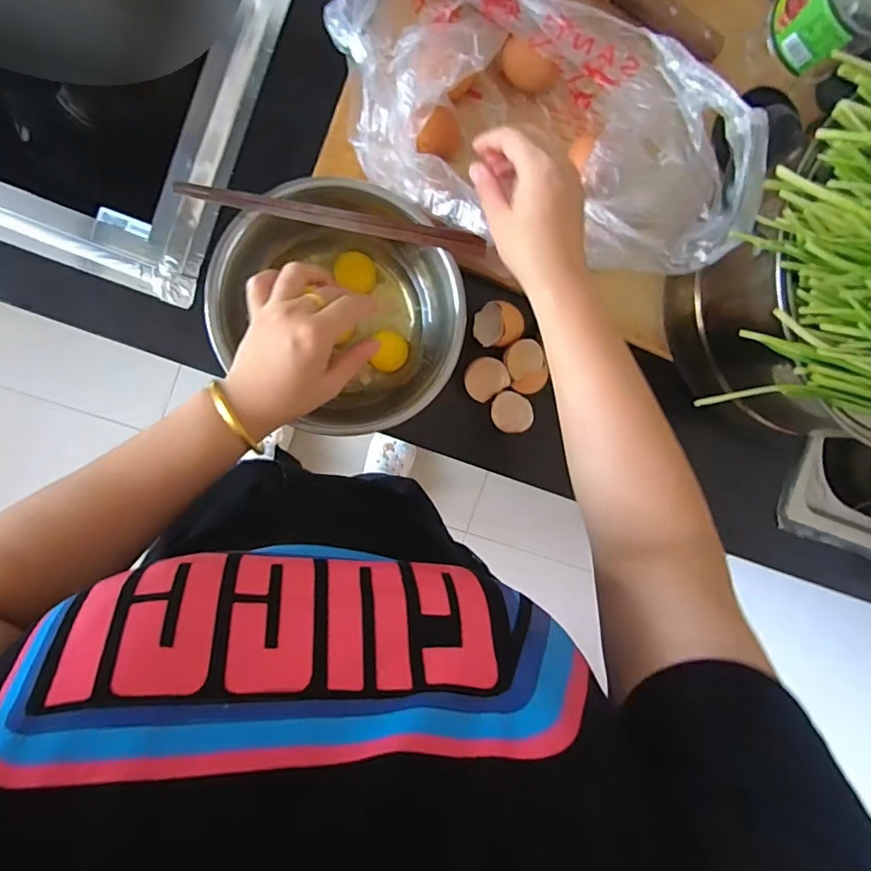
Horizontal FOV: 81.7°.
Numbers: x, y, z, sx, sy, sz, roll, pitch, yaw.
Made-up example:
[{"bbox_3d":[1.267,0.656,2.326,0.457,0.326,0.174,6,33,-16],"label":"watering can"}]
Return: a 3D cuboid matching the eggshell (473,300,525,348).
[{"bbox_3d":[0.062,-0.108,0.490,0.043,0.036,0.043,0,92,-9],"label":"eggshell"}]

